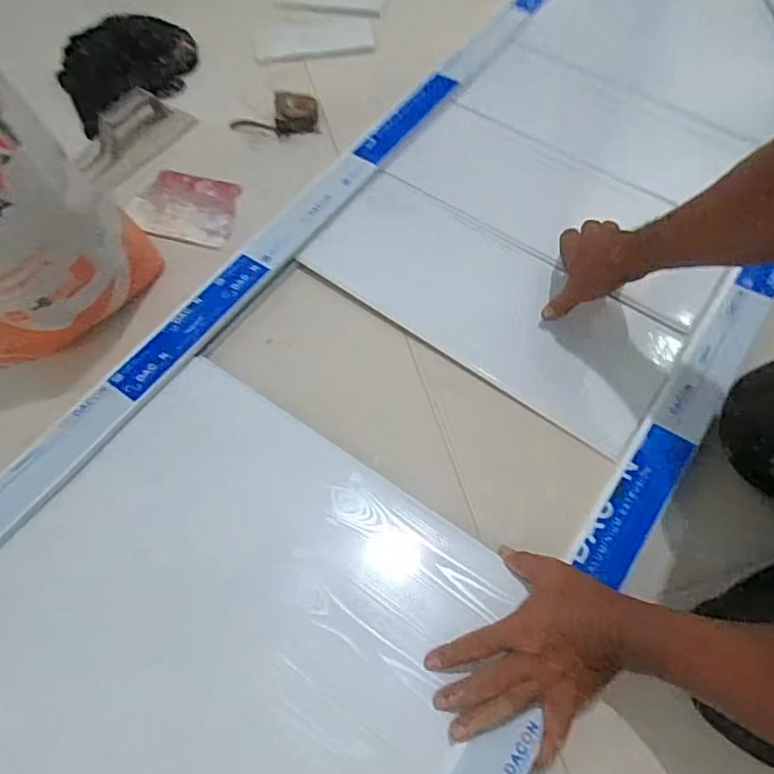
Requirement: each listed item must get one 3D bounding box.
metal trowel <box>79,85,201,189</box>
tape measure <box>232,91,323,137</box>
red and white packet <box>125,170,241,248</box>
[{"bbox_3d":[-0.401,-0.393,0.893,0.107,0.055,0.204,31,66,16],"label":"metal trowel"},{"bbox_3d":[-0.182,-0.440,0.927,0.139,0.043,0.061,-9,61,-4],"label":"tape measure"},{"bbox_3d":[-0.302,-0.272,0.861,0.157,0.013,0.124,11,62,7],"label":"red and white packet"}]

